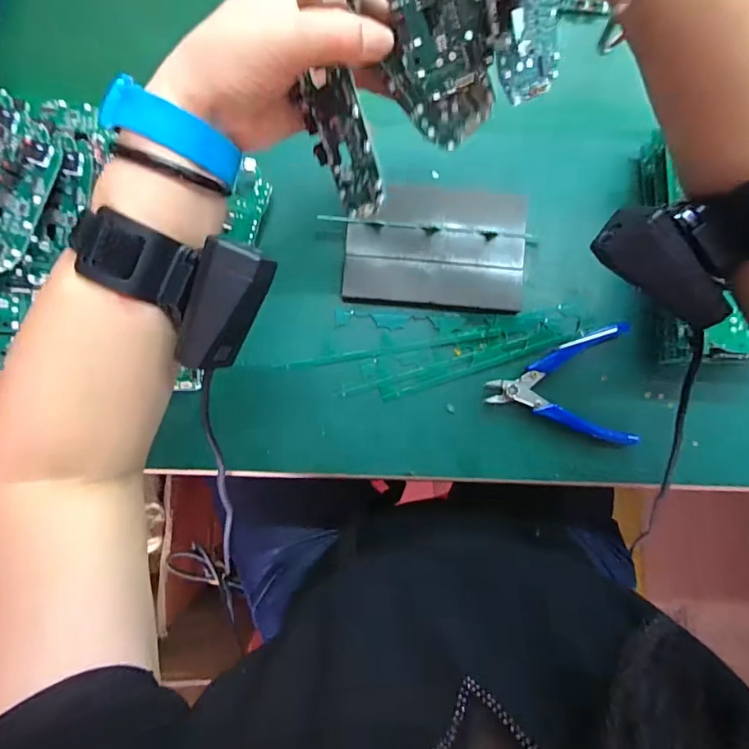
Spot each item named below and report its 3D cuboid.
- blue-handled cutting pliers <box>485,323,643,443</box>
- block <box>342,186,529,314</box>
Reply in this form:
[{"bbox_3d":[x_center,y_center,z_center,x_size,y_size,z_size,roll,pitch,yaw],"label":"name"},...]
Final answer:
[{"bbox_3d":[0.157,0.012,0.398,0.123,0.011,0.099,-4,83,-3],"label":"blue-handled cutting pliers"},{"bbox_3d":[0.053,-0.111,0.406,0.150,0.015,0.106,4,82,-2],"label":"block"}]

